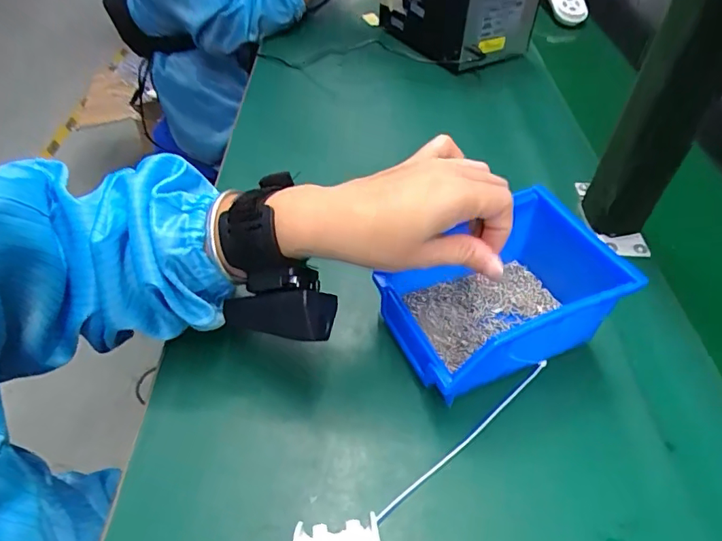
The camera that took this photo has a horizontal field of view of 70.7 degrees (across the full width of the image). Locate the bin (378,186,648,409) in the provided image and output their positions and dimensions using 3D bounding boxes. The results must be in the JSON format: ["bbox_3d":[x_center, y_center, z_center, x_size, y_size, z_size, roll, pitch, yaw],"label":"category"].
[{"bbox_3d":[0.099,0.017,0.352,0.154,0.070,0.106,-23,52,-21],"label":"bin"}]

